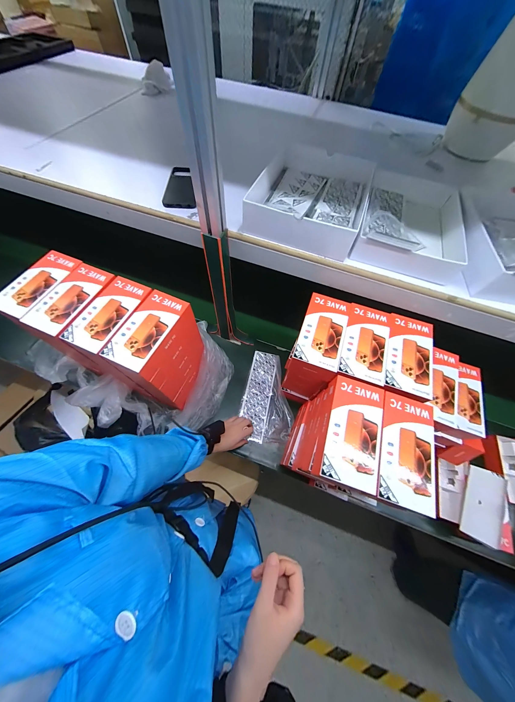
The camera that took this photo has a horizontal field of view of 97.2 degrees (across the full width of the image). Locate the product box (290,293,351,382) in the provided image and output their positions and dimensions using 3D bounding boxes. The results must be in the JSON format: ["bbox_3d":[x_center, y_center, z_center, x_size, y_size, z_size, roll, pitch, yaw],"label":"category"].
[{"bbox_3d":[0.135,-0.036,0.505,0.100,0.049,0.186,18,63,5],"label":"product box"}]

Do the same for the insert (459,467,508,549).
[{"bbox_3d":[0.600,0.404,0.602,0.078,0.014,0.181,4,50,49],"label":"insert"}]

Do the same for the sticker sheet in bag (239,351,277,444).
[{"bbox_3d":[0.003,0.141,0.761,0.090,0.005,0.300,9,63,0],"label":"sticker sheet in bag"}]

